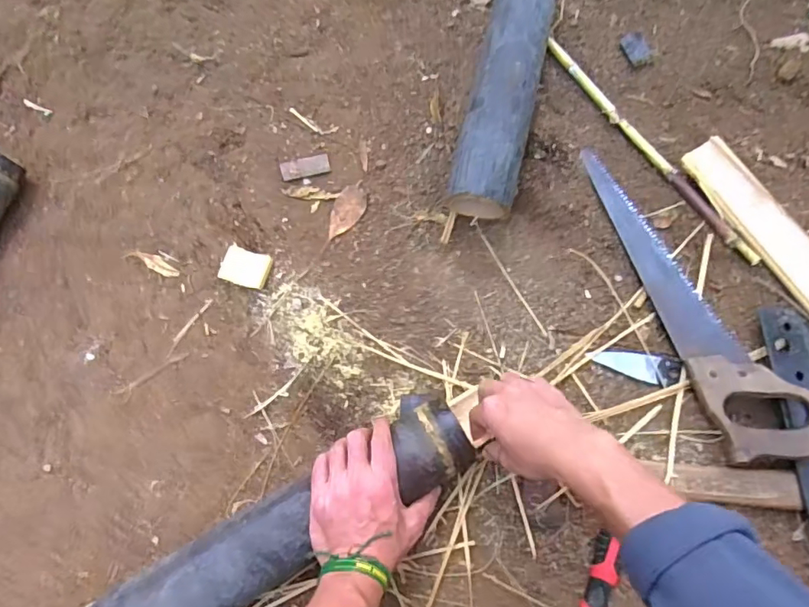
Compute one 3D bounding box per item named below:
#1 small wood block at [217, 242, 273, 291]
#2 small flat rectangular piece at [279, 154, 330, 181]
[{"bbox_3d":[-0.202,-0.045,0.668,0.059,0.015,0.048,13,76,5],"label":"small wood block"},{"bbox_3d":[-0.135,-0.186,0.710,0.066,0.004,0.030,-12,75,-1],"label":"small flat rectangular piece"}]

